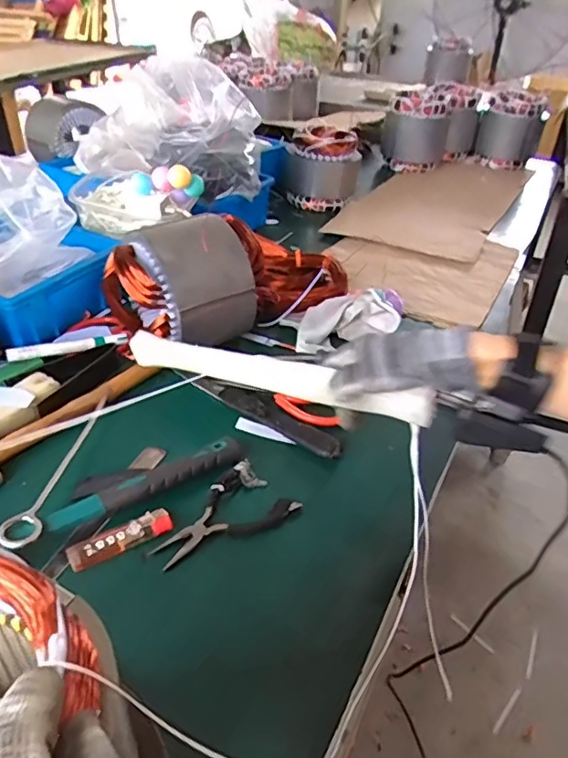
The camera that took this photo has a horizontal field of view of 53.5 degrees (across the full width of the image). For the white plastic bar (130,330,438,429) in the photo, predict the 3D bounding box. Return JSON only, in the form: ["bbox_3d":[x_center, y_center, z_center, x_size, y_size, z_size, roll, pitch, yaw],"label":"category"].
[{"bbox_3d":[-0.015,-0.004,0.512,0.296,0.026,0.022,13,38,23],"label":"white plastic bar"}]

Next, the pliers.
[{"bbox_3d":[-0.056,0.126,0.503,0.124,0.014,0.073,-29,47,-36],"label":"pliers"}]

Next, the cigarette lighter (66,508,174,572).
[{"bbox_3d":[-0.139,0.135,0.481,0.086,0.011,0.021,-19,42,-27],"label":"cigarette lighter"}]

